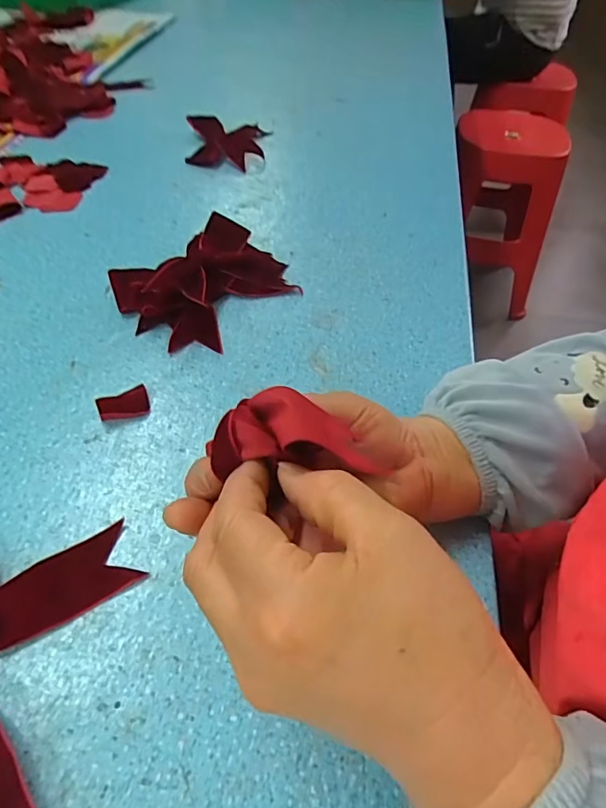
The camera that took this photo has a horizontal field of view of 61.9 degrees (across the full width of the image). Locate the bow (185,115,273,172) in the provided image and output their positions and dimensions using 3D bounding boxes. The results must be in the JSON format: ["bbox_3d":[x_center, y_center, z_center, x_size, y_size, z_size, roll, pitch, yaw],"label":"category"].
[{"bbox_3d":[-0.095,-0.327,0.621,0.096,0.020,0.135,2,49,-3],"label":"bow"}]

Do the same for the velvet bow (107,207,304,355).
[{"bbox_3d":[-0.075,-0.109,0.420,0.147,0.044,0.110,-33,59,-28],"label":"velvet bow"}]

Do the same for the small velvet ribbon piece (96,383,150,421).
[{"bbox_3d":[-0.125,0.000,0.352,0.034,0.004,0.027,-14,52,-16],"label":"small velvet ribbon piece"}]

